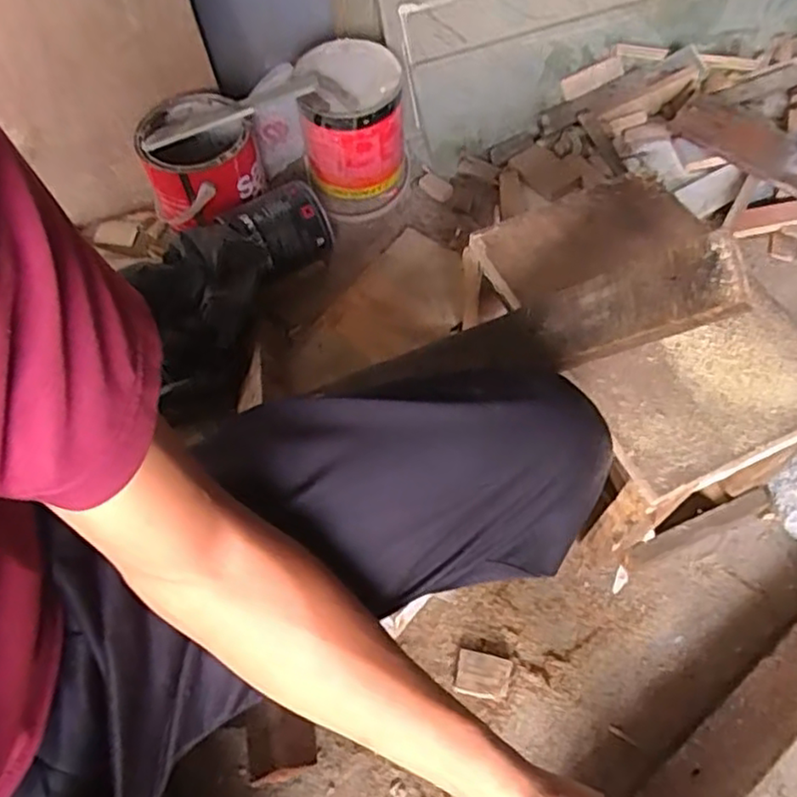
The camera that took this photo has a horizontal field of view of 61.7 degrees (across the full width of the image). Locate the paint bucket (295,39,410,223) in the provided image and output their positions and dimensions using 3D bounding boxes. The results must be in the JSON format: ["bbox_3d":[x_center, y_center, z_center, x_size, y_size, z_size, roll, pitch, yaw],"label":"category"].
[{"bbox_3d":[-0.066,-0.393,0.989,0.153,0.166,0.185,-6,60,-1],"label":"paint bucket"}]

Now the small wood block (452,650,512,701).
[{"bbox_3d":[0.085,0.280,0.673,0.053,0.007,0.042,11,61,9],"label":"small wood block"}]

